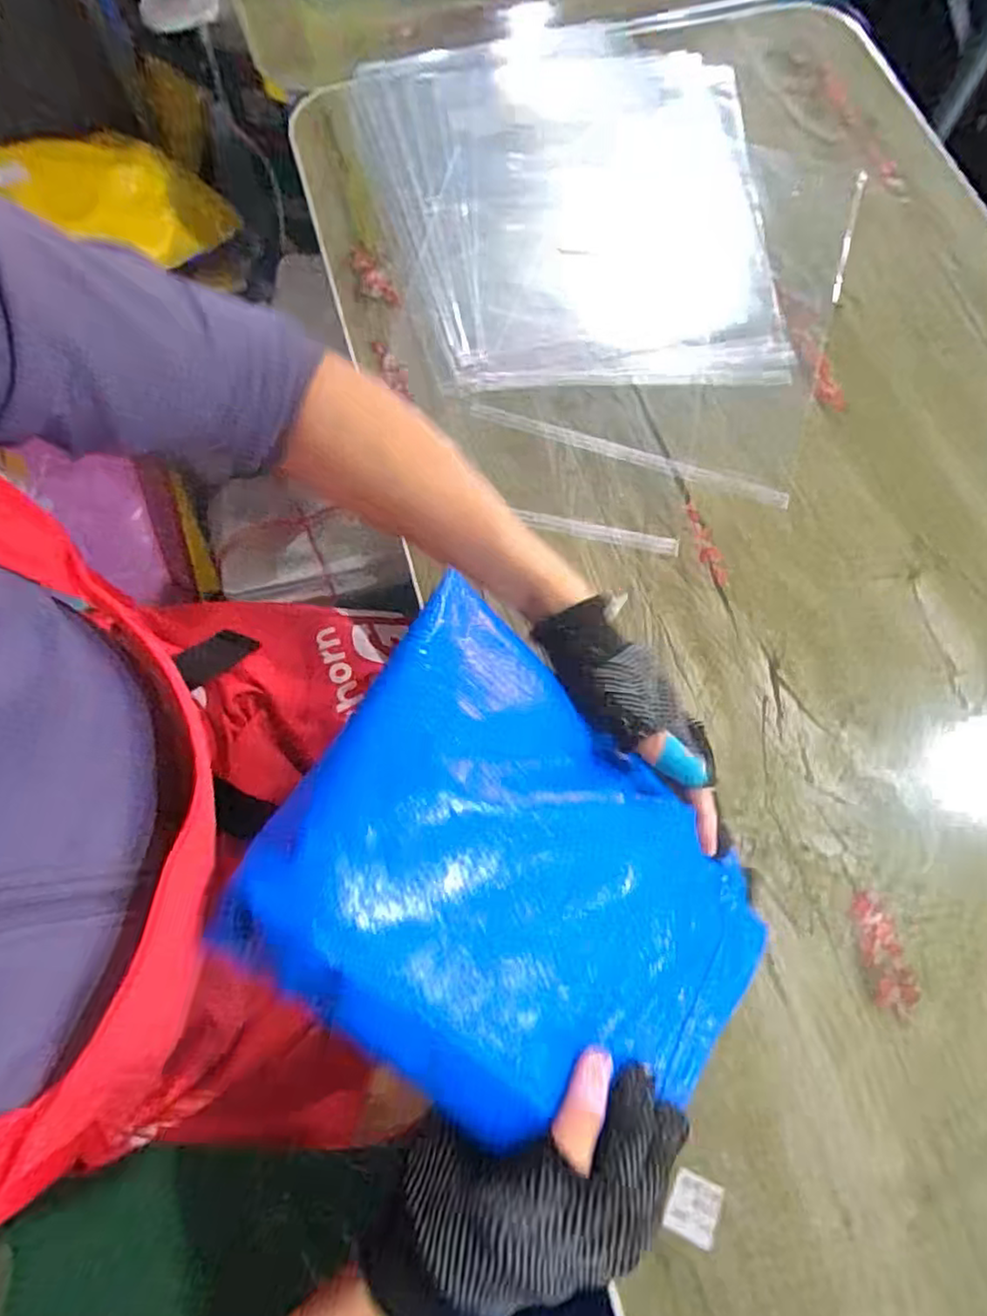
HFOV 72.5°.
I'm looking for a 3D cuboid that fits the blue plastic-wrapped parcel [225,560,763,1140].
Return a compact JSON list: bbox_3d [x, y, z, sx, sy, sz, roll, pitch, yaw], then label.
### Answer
[{"bbox_3d":[0.020,0.112,0.321,0.246,0.017,0.187,41,60,-7],"label":"blue plastic-wrapped parcel"}]

